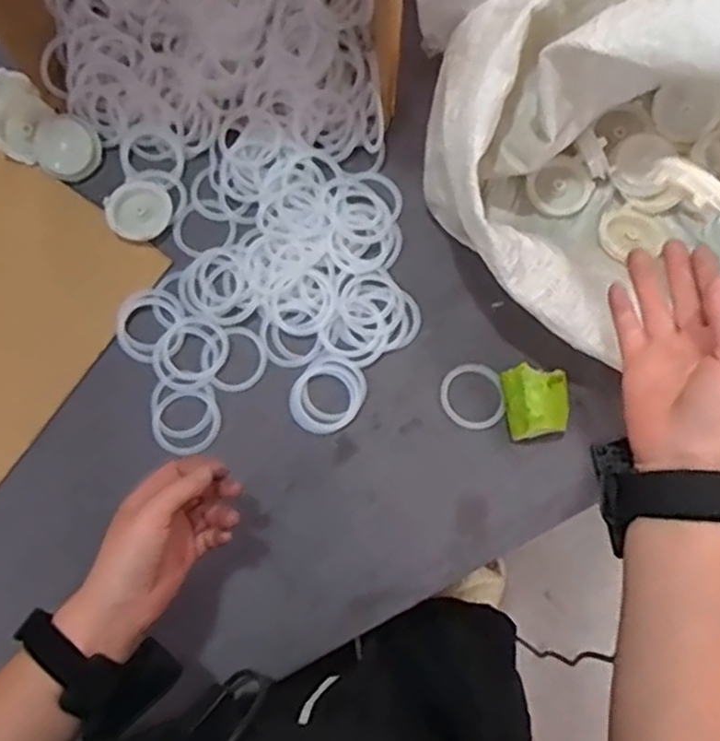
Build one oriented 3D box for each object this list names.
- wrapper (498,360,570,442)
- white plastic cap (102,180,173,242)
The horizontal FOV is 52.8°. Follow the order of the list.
[{"bbox_3d":[0.149,0.028,0.616,0.053,0.044,0.058,-2,80,-1],"label":"wrapper"},{"bbox_3d":[-0.200,-0.145,0.657,0.056,0.017,0.048,-38,82,-7],"label":"white plastic cap"}]

